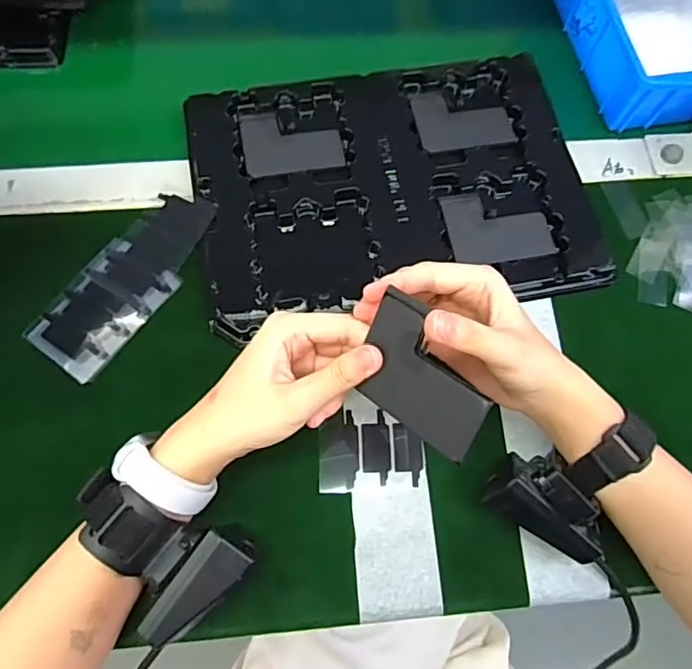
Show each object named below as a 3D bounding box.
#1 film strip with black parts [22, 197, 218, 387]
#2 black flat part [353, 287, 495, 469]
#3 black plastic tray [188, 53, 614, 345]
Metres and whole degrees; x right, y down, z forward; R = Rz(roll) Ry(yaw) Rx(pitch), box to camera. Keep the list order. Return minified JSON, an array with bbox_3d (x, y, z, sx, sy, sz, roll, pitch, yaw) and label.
[{"bbox_3d":[-0.160,-0.042,0.409,0.062,0.009,0.154,34,72,10],"label":"film strip with black parts"},{"bbox_3d":[0.039,0.020,0.281,0.078,0.004,0.058,35,109,36],"label":"black flat part"},{"bbox_3d":[0.036,-0.116,0.433,0.295,0.022,0.210,-10,71,-6],"label":"black plastic tray"}]

